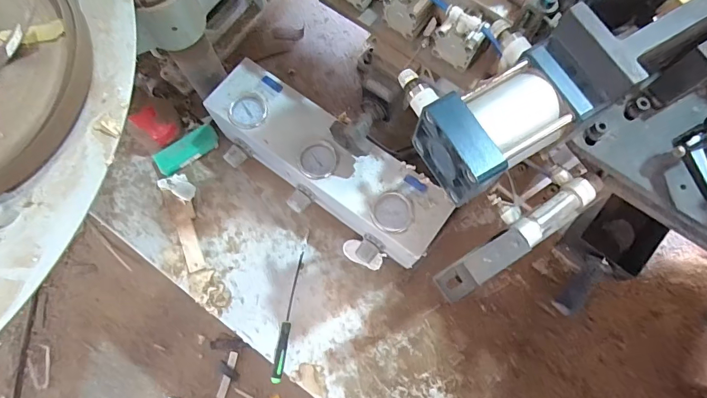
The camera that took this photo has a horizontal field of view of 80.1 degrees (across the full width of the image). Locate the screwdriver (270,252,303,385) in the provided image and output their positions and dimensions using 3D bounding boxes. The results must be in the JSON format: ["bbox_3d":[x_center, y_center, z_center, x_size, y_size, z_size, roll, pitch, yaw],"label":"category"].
[{"bbox_3d":[-0.103,0.181,0.657,0.017,0.018,0.196,7,75,2],"label":"screwdriver"}]

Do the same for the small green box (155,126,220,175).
[{"bbox_3d":[-0.287,-0.084,0.727,0.110,0.016,0.044,-38,108,-14],"label":"small green box"}]

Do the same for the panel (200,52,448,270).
[{"bbox_3d":[-0.041,-0.057,0.631,0.385,0.060,0.110,36,78,9],"label":"panel"}]

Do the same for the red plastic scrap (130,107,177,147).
[{"bbox_3d":[-0.327,-0.123,0.693,0.039,0.077,0.040,40,78,10],"label":"red plastic scrap"}]

